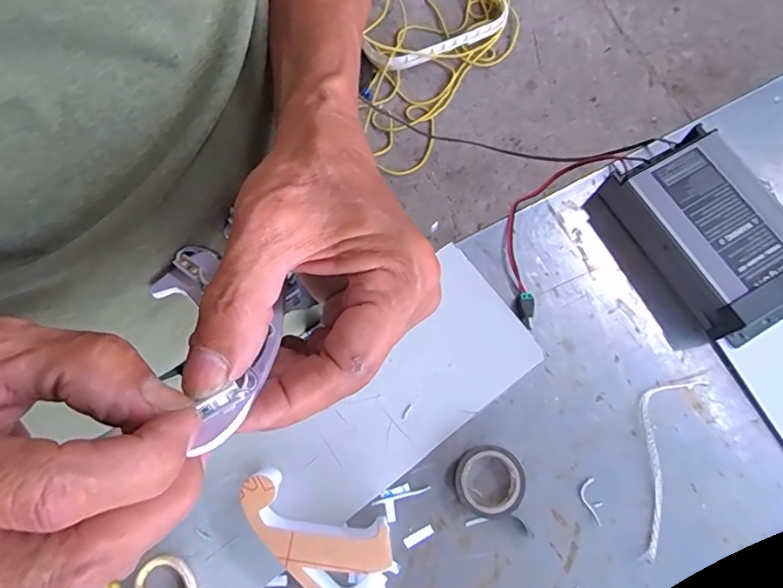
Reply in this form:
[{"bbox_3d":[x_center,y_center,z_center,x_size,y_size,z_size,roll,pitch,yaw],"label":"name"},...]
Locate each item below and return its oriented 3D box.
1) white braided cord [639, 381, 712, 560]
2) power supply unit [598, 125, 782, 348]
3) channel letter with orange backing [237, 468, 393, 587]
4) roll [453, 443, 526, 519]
[{"bbox_3d":[0.229,0.142,0.451,0.050,0.009,0.162,23,75,5],"label":"white braided cord"},{"bbox_3d":[0.301,-0.056,0.482,0.110,0.054,0.189,-28,77,-9],"label":"power supply unit"},{"bbox_3d":[-0.051,0.186,0.404,0.137,0.049,0.068,41,77,9],"label":"channel letter with orange backing"},{"bbox_3d":[0.082,0.156,0.430,0.055,0.022,0.056,0,74,-2],"label":"roll"}]

